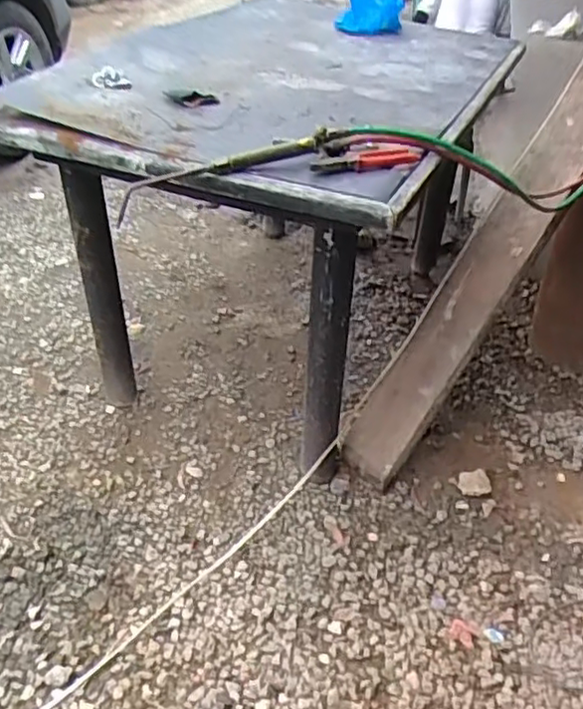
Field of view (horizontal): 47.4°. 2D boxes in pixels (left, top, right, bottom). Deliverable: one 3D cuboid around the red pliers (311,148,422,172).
[{"bbox_3d":[0.138,-0.346,1.186,0.222,0.018,0.041,-14,41,-20],"label":"red pliers"}]

